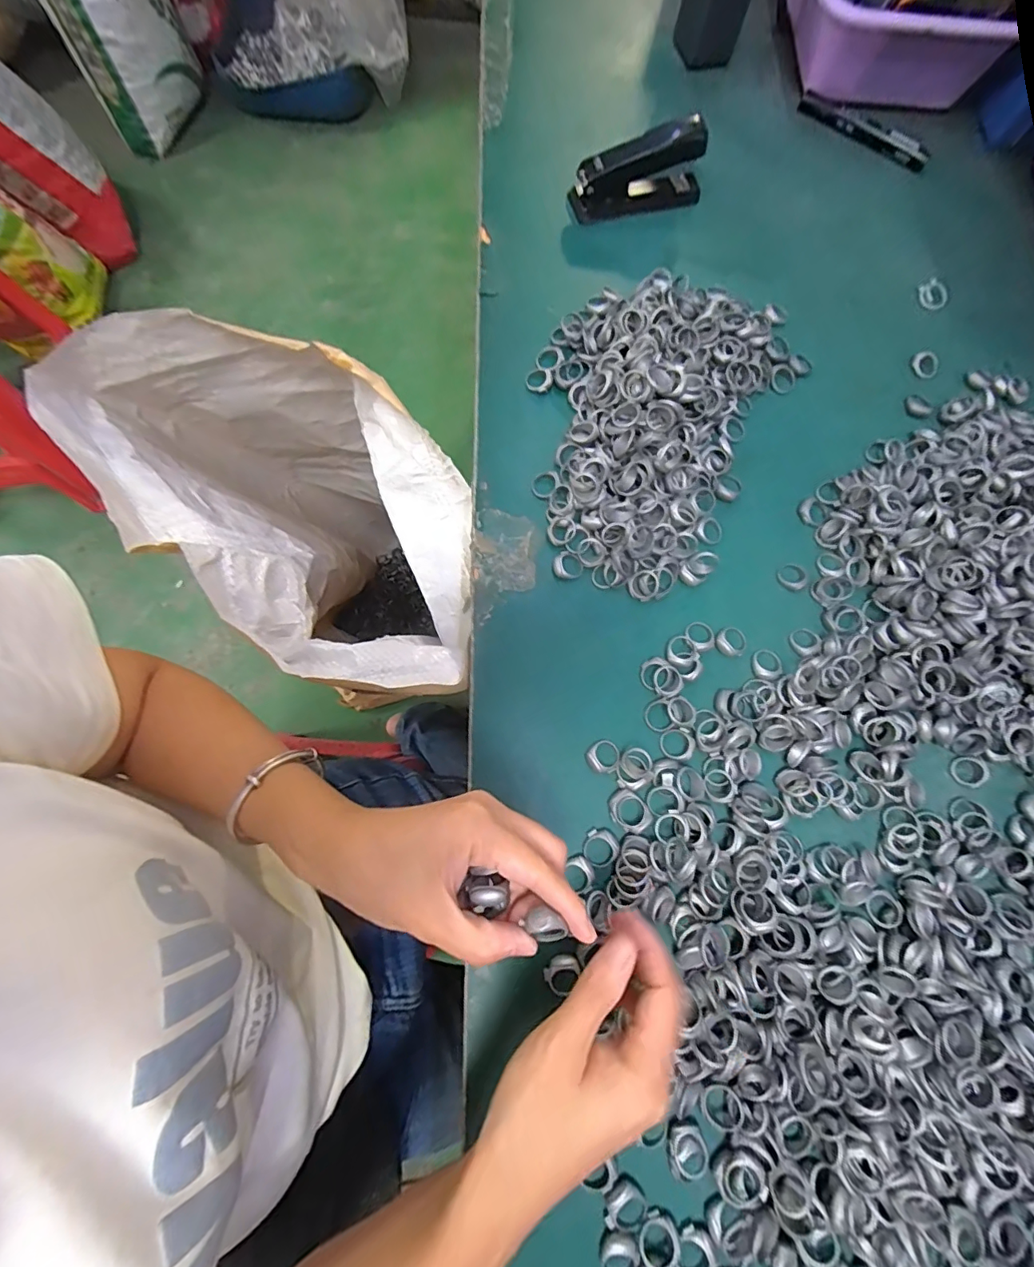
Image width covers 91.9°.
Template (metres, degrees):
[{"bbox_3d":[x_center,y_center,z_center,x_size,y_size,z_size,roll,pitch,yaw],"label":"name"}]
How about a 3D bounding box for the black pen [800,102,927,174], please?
[{"bbox_3d":[0.365,-0.528,0.528,0.142,0.014,0.019,35,76,7],"label":"black pen"}]

